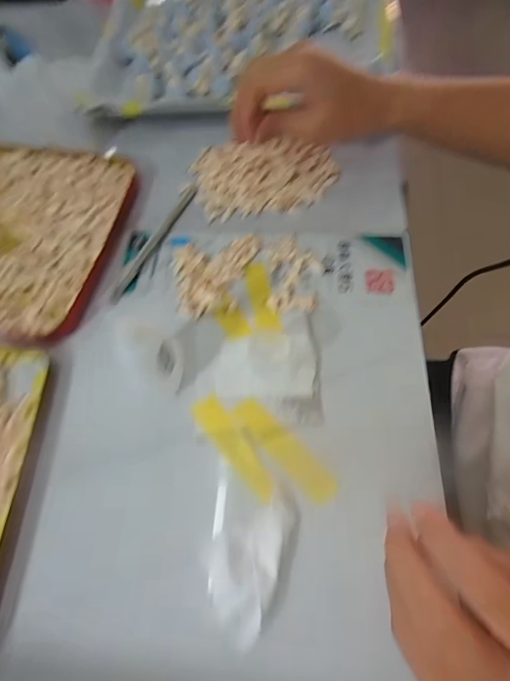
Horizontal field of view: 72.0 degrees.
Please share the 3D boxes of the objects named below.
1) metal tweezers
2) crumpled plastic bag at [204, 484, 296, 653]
[{"bbox_3d":[-0.090,-0.092,0.318,0.009,0.005,0.136,24,68,12],"label":"metal tweezers"},{"bbox_3d":[-0.005,0.124,0.207,0.041,0.010,0.077,20,67,11],"label":"crumpled plastic bag"}]

